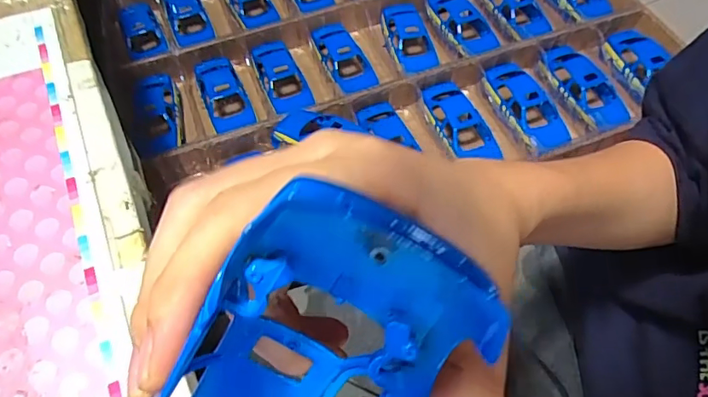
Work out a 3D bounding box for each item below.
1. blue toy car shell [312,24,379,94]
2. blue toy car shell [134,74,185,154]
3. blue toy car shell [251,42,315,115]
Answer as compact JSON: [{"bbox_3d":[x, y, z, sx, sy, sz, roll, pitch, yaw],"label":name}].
[{"bbox_3d":[-0.012,-0.165,0.623,0.051,0.038,0.133,-19,60,-10],"label":"blue toy car shell"},{"bbox_3d":[-0.226,-0.098,0.583,0.054,0.027,0.108,-13,59,-7],"label":"blue toy car shell"},{"bbox_3d":[-0.086,-0.142,0.608,0.046,0.027,0.122,-18,60,-10],"label":"blue toy car shell"}]

